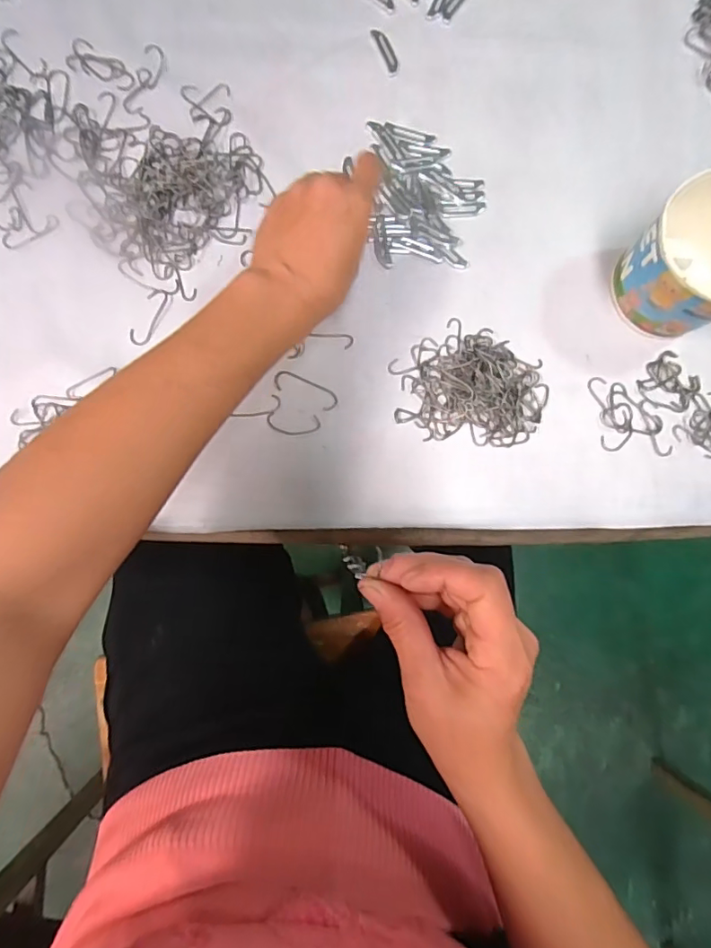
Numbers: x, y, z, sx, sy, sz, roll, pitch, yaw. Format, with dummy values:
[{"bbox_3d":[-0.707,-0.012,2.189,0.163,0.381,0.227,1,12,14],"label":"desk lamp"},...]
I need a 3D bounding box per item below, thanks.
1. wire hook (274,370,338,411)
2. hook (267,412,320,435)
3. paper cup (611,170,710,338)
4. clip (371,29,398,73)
[{"bbox_3d":[-0.036,-0.061,0.371,0.049,0.004,0.016,24,83,0],"label":"wire hook"},{"bbox_3d":[-0.045,-0.036,0.365,0.039,0.004,0.016,3,84,-3],"label":"hook"},{"bbox_3d":[0.238,-0.147,0.355,0.081,0.083,0.091,-37,87,-6],"label":"paper cup"},{"bbox_3d":[0.024,-0.340,0.405,0.010,0.004,0.039,-23,86,-5],"label":"clip"}]

